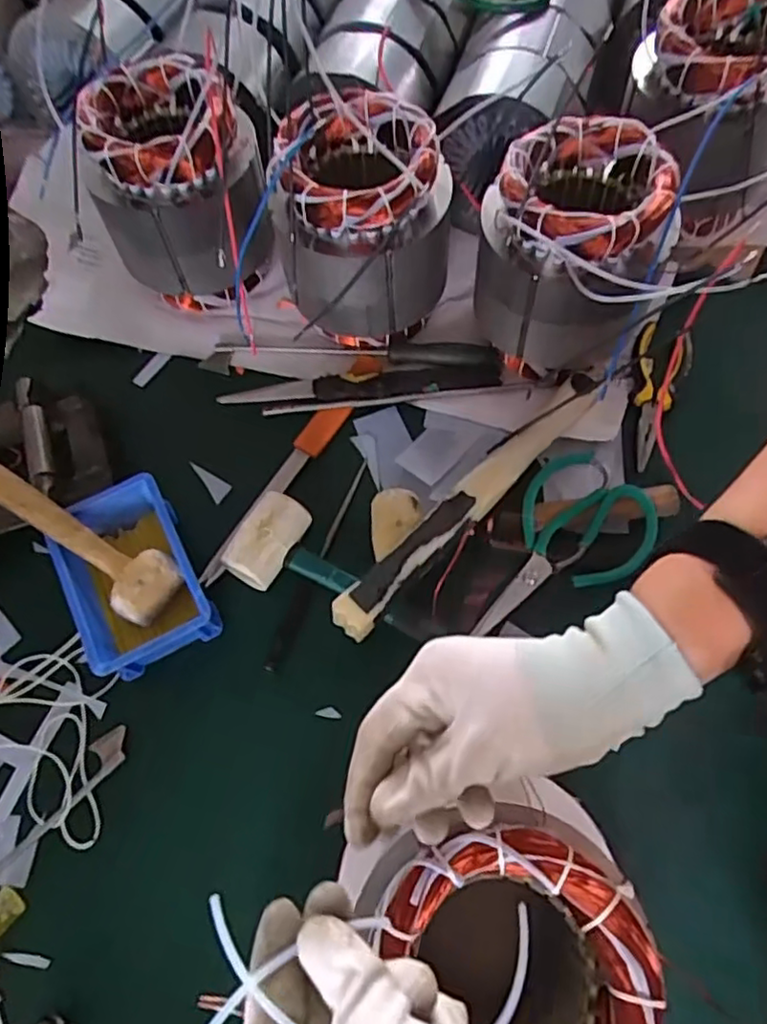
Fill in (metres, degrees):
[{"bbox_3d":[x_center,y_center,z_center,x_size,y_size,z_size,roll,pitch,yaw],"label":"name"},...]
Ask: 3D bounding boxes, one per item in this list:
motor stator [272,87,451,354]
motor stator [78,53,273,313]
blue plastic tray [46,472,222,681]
[{"bbox_3d":[-0.016,-0.257,0.600,0.149,0.172,0.134,1,68,2],"label":"motor stator"},{"bbox_3d":[-0.189,-0.301,0.625,0.146,0.173,0.161,-5,68,-1],"label":"motor stator"},{"bbox_3d":[-0.208,0.054,0.544,0.098,0.053,0.149,-25,69,-9],"label":"blue plastic tray"}]

